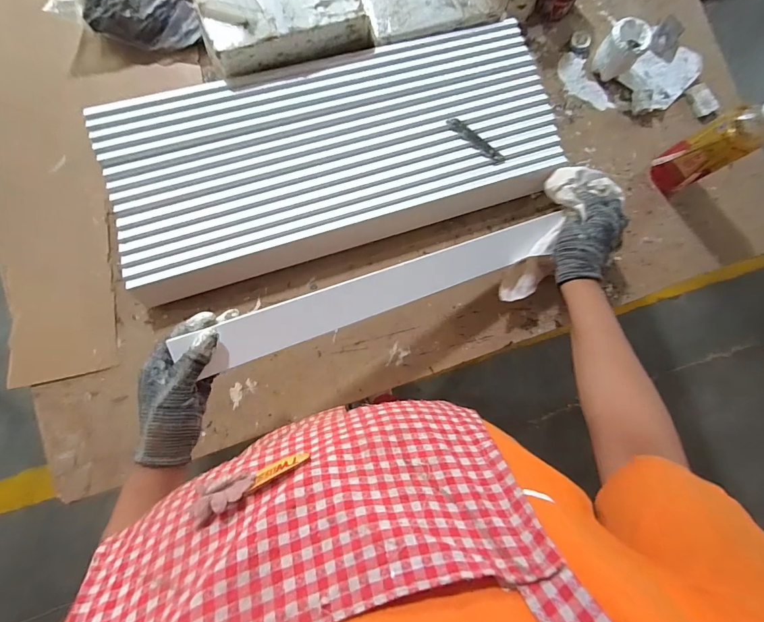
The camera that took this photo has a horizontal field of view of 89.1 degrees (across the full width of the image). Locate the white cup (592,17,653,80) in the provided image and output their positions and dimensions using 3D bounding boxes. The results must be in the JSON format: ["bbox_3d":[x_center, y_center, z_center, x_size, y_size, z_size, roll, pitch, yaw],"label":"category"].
[{"bbox_3d":[0.387,-0.427,0.634,0.057,0.077,0.064,45,81,1],"label":"white cup"}]

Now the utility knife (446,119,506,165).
[{"bbox_3d":[0.141,-0.255,0.583,0.101,0.005,0.018,40,82,-1],"label":"utility knife"}]

